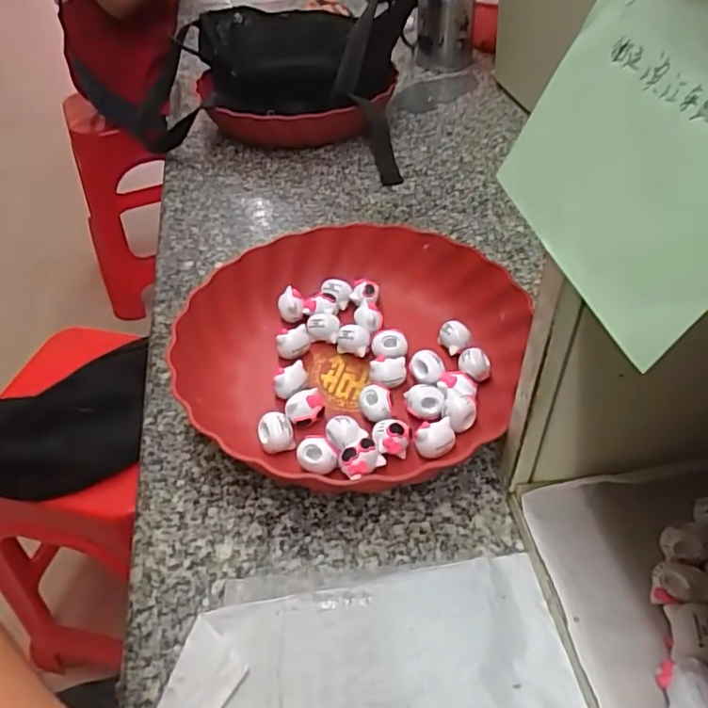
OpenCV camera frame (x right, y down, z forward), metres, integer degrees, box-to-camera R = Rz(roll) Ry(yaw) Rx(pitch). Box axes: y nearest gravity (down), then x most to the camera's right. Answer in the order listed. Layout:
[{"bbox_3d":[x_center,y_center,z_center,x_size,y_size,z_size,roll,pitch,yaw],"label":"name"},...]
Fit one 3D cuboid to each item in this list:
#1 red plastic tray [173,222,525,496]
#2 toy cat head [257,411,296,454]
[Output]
[{"bbox_3d":[0.001,-0.007,0.425,0.233,0.043,0.233,31,56,32],"label":"red plastic tray"},{"bbox_3d":[-0.050,0.052,0.389,0.022,0.022,0.020,-19,46,-12],"label":"toy cat head"}]

